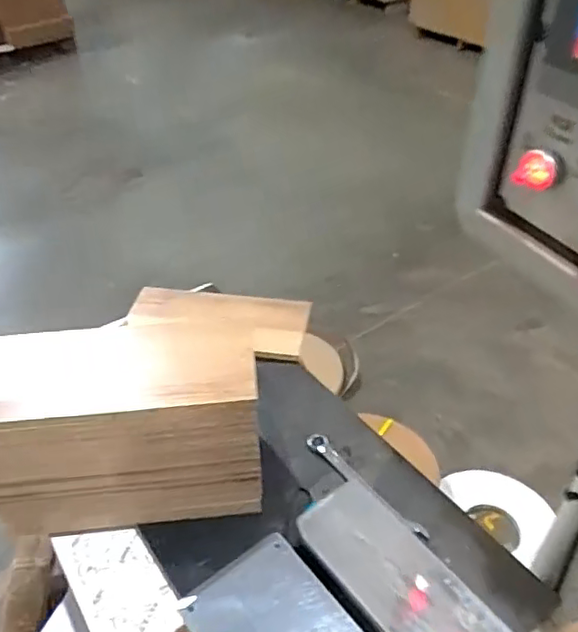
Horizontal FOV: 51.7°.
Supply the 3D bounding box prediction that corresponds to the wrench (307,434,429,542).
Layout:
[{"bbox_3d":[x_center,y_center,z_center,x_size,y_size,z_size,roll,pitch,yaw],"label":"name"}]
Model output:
[{"bbox_3d":[0.095,0.211,0.753,0.023,0.008,0.197,-30,48,-29],"label":"wrench"}]

